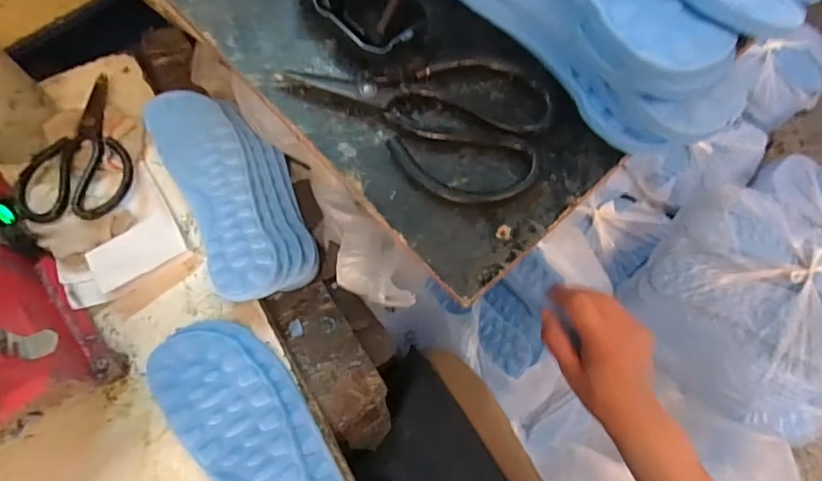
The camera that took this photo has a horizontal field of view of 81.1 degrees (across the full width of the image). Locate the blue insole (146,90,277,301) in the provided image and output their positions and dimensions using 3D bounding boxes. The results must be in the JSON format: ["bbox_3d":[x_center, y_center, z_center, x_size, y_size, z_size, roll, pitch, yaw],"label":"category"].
[{"bbox_3d":[-0.189,-0.056,0.465,0.075,0.019,0.242,-27,69,-11],"label":"blue insole"}]

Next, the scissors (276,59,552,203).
[{"bbox_3d":[0.009,-0.093,0.315,0.173,0.014,0.103,33,70,14],"label":"scissors"}]

